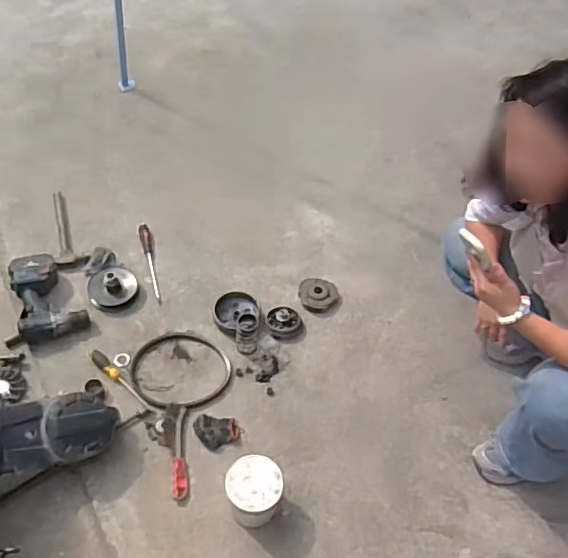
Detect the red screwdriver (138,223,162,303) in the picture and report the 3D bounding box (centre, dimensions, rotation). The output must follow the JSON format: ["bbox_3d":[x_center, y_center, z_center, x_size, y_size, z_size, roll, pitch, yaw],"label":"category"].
[{"bbox_3d":[-0.379,-0.051,1.707,0.034,0.022,0.280,-13,55,-15],"label":"red screwdriver"}]

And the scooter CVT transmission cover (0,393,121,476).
[{"bbox_3d":[-0.529,0.335,1.235,0.387,0.120,0.128,-4,51,-32],"label":"scooter CVT transmission cover"}]

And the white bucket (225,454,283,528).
[{"bbox_3d":[-0.066,0.450,1.276,0.113,0.122,0.126,2,53,-4],"label":"white bucket"}]

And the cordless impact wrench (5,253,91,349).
[{"bbox_3d":[-0.649,0.061,1.541,0.199,0.078,0.249,-29,61,-24],"label":"cordless impact wrench"}]

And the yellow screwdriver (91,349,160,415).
[{"bbox_3d":[-0.391,0.249,1.452,0.226,0.022,0.030,34,57,19],"label":"yellow screwdriver"}]

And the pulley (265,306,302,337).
[{"bbox_3d":[-0.001,0.114,1.601,0.098,0.032,0.091,4,53,-2],"label":"pulley"}]

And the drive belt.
[{"bbox_3d":[-0.265,0.226,1.503,0.231,0.015,0.236,2,53,-3],"label":"drive belt"}]

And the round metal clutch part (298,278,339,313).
[{"bbox_3d":[0.097,0.044,1.666,0.101,0.040,0.099,2,53,-3],"label":"round metal clutch part"}]

